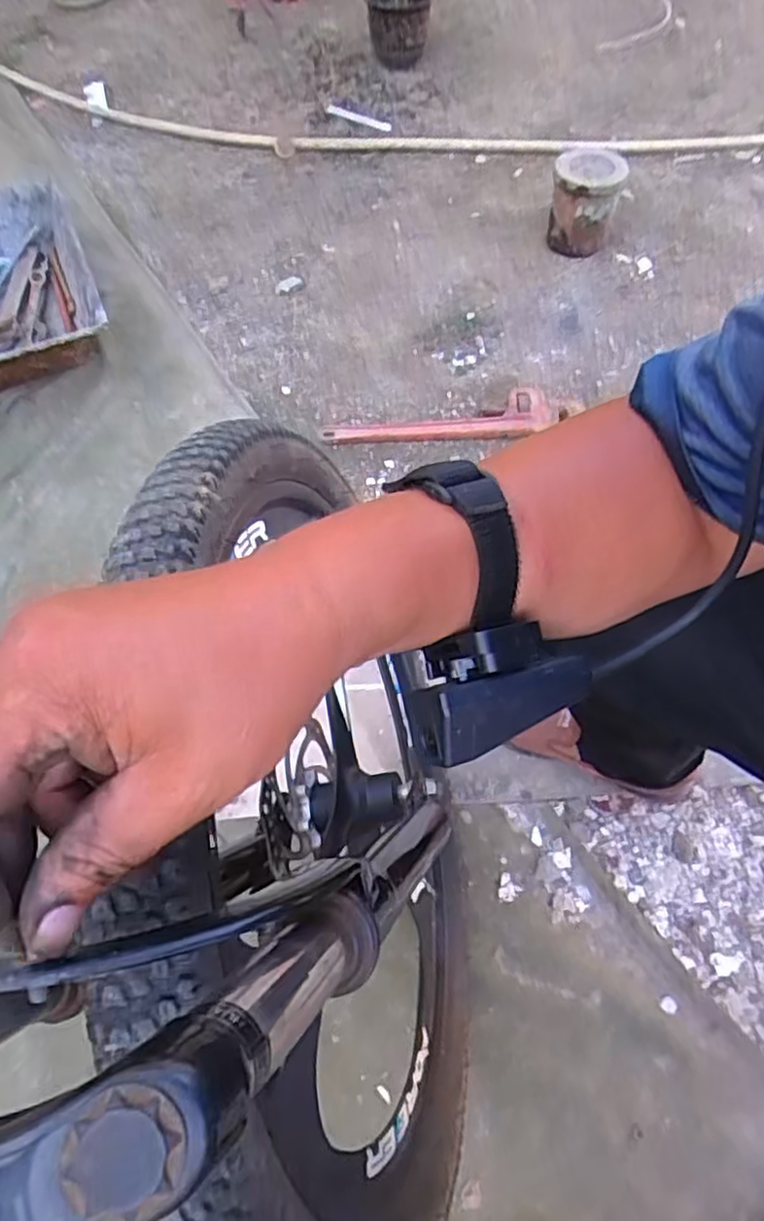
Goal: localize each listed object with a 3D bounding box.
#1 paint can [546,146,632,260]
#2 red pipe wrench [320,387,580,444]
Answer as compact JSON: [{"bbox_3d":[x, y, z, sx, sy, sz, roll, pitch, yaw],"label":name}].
[{"bbox_3d":[0.354,-0.707,1.212,0.115,0.150,0.138,12,61,8],"label":"paint can"},{"bbox_3d":[0.088,-0.285,1.038,0.364,0.034,0.072,-10,60,-4],"label":"red pipe wrench"}]

